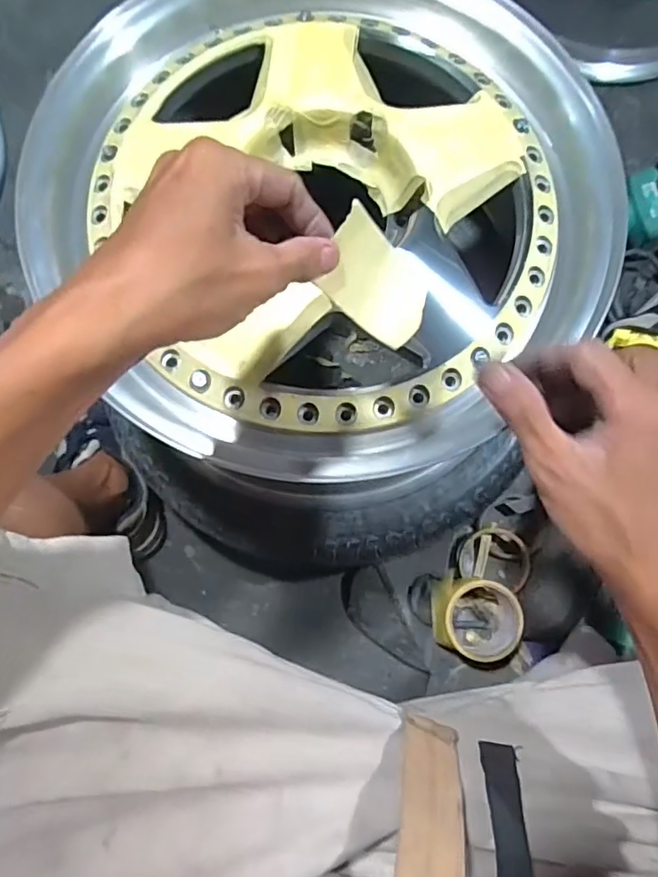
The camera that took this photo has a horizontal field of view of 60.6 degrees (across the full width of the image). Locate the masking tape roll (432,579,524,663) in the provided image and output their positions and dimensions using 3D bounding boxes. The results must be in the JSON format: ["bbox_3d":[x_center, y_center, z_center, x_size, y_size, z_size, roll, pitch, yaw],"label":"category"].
[{"bbox_3d":[0.175,0.215,0.673,0.096,0.053,0.089,5,77,0],"label":"masking tape roll"}]

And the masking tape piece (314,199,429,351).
[{"bbox_3d":[0.028,-0.089,0.318,0.064,0.026,0.050,37,101,0],"label":"masking tape piece"}]

